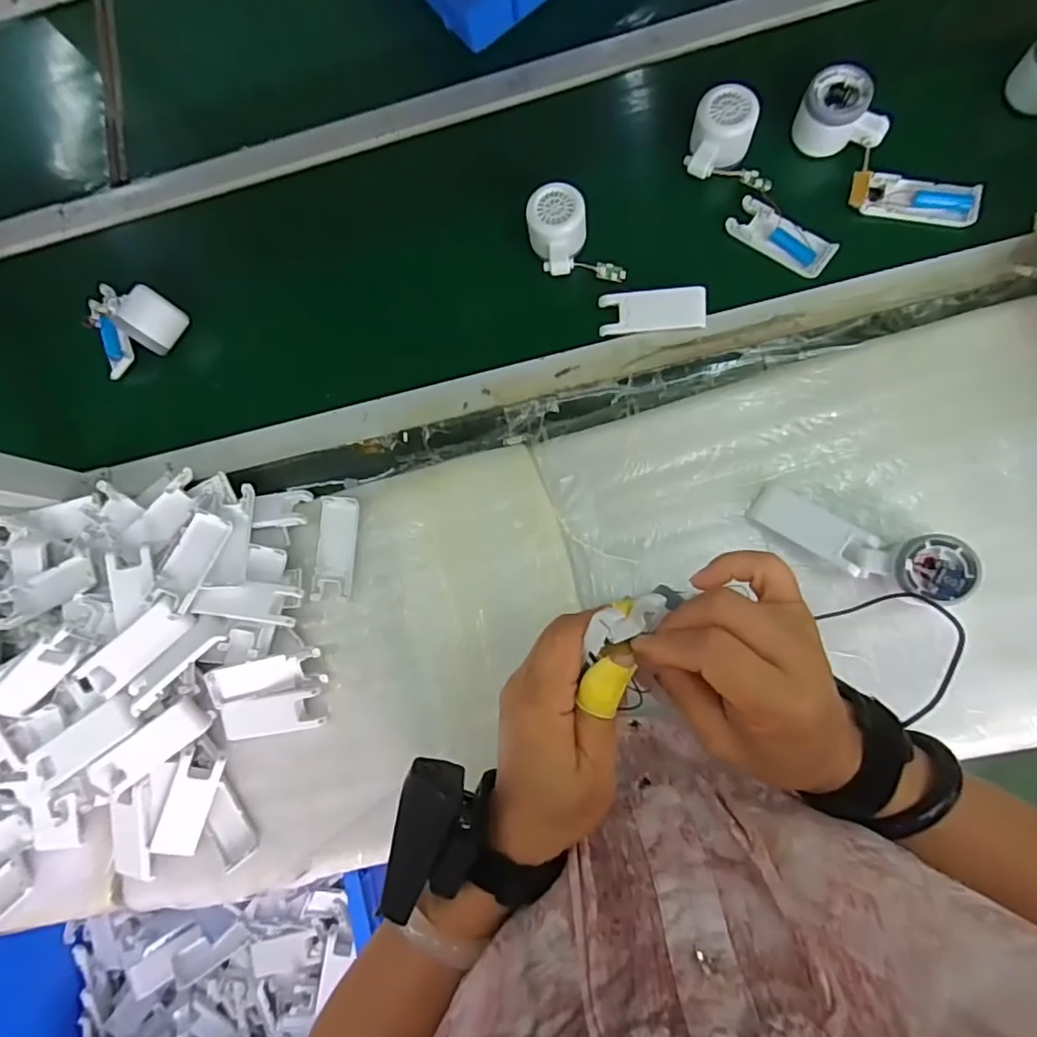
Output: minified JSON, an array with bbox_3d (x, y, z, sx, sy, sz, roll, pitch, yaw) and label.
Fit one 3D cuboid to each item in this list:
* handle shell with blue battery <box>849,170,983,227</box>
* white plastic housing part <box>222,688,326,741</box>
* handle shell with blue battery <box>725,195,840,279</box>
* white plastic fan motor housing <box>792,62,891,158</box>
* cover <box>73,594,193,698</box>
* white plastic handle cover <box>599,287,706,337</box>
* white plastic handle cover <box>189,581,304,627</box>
[{"bbox_3d":[0.388,-0.318,0.559,0.114,0.016,0.042,16,85,10],"label":"handle shell with blue battery"},{"bbox_3d":[-0.238,0.193,0.554,0.092,0.017,0.036,-11,81,7],"label":"white plastic housing part"},{"bbox_3d":[0.264,-0.282,0.573,0.104,0.015,0.039,38,89,12],"label":"handle shell with blue battery"},{"bbox_3d":[0.323,-0.402,0.567,0.081,0.055,0.058,19,85,11],"label":"white plastic fan motor housing"},{"bbox_3d":[-0.362,0.125,0.528,0.113,0.014,0.038,-41,78,1],"label":"cover"},{"bbox_3d":[0.135,-0.210,0.574,0.103,0.005,0.042,-1,97,13],"label":"white plastic handle cover"},{"bbox_3d":[-0.264,0.082,0.555,0.095,0.020,0.039,3,83,-8],"label":"white plastic handle cover"}]

